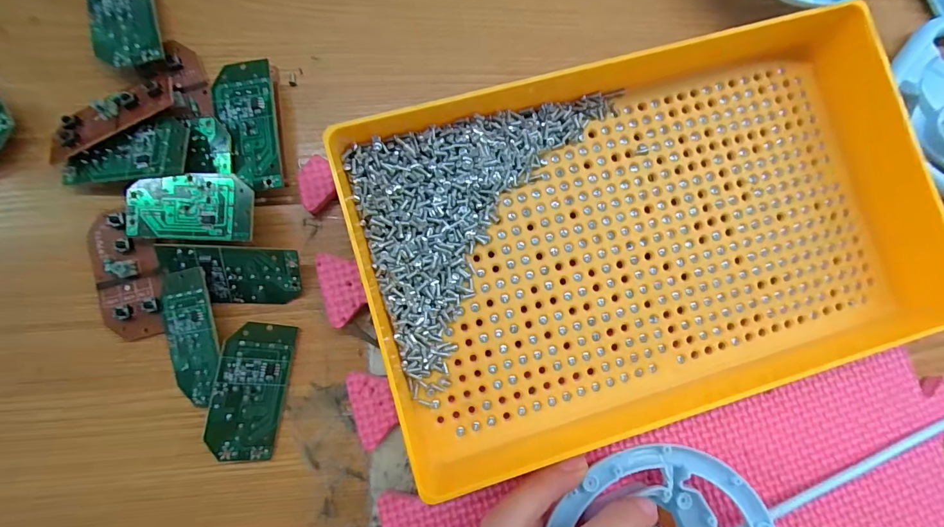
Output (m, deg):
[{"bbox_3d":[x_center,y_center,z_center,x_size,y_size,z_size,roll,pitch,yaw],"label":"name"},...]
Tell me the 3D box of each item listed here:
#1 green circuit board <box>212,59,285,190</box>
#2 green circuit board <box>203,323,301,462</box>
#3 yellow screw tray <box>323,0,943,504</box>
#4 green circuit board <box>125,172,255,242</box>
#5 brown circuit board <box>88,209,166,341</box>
[{"bbox_3d":[-0.104,-0.064,0.193,0.027,0.005,0.059,-9,86,0],"label":"green circuit board"},{"bbox_3d":[-0.098,0.057,0.187,0.029,0.004,0.059,13,82,-36],"label":"green circuit board"},{"bbox_3d":[0.081,-0.015,0.194,0.255,0.045,0.163,-16,85,-6],"label":"yellow screw tray"},{"bbox_3d":[-0.124,-0.025,0.185,0.060,0.004,0.029,2,89,6],"label":"green circuit board"},{"bbox_3d":[-0.158,0.004,0.190,0.029,0.006,0.058,-12,85,-6],"label":"brown circuit board"}]

